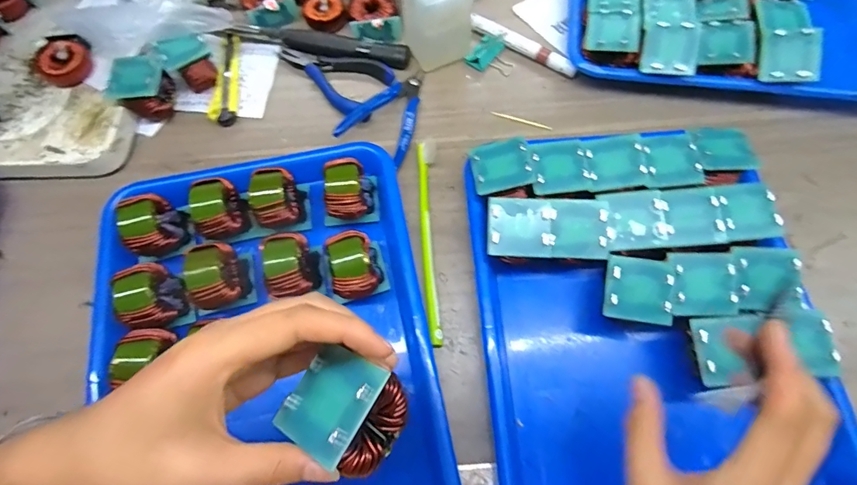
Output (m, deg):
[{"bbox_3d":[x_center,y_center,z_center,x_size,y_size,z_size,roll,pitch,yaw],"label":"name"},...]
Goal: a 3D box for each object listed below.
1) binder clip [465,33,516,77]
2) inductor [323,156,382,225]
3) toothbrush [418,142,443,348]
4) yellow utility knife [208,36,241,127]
[{"bbox_3d":[0.068,-0.196,0.442,0.045,0.025,0.043,30,73,12],"label":"binder clip"},{"bbox_3d":[-0.068,-0.042,0.364,0.044,0.046,0.042,-6,69,-1],"label":"inductor"},{"bbox_3d":[0.002,-0.004,0.375,0.016,0.015,0.185,-3,69,0],"label":"toothbrush"},{"bbox_3d":[-0.203,-0.168,0.439,0.022,0.012,0.110,-3,69,0],"label":"yellow utility knife"}]

